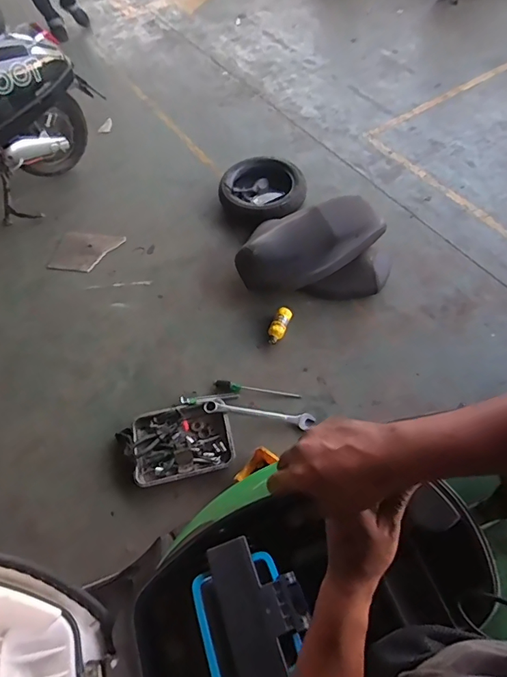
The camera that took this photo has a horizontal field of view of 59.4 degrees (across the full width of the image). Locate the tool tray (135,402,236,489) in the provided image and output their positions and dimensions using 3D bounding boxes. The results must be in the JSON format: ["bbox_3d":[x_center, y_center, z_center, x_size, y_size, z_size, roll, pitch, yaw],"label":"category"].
[{"bbox_3d":[-0.246,0.362,1.562,0.337,0.042,0.251,-11,57,-3],"label":"tool tray"}]

